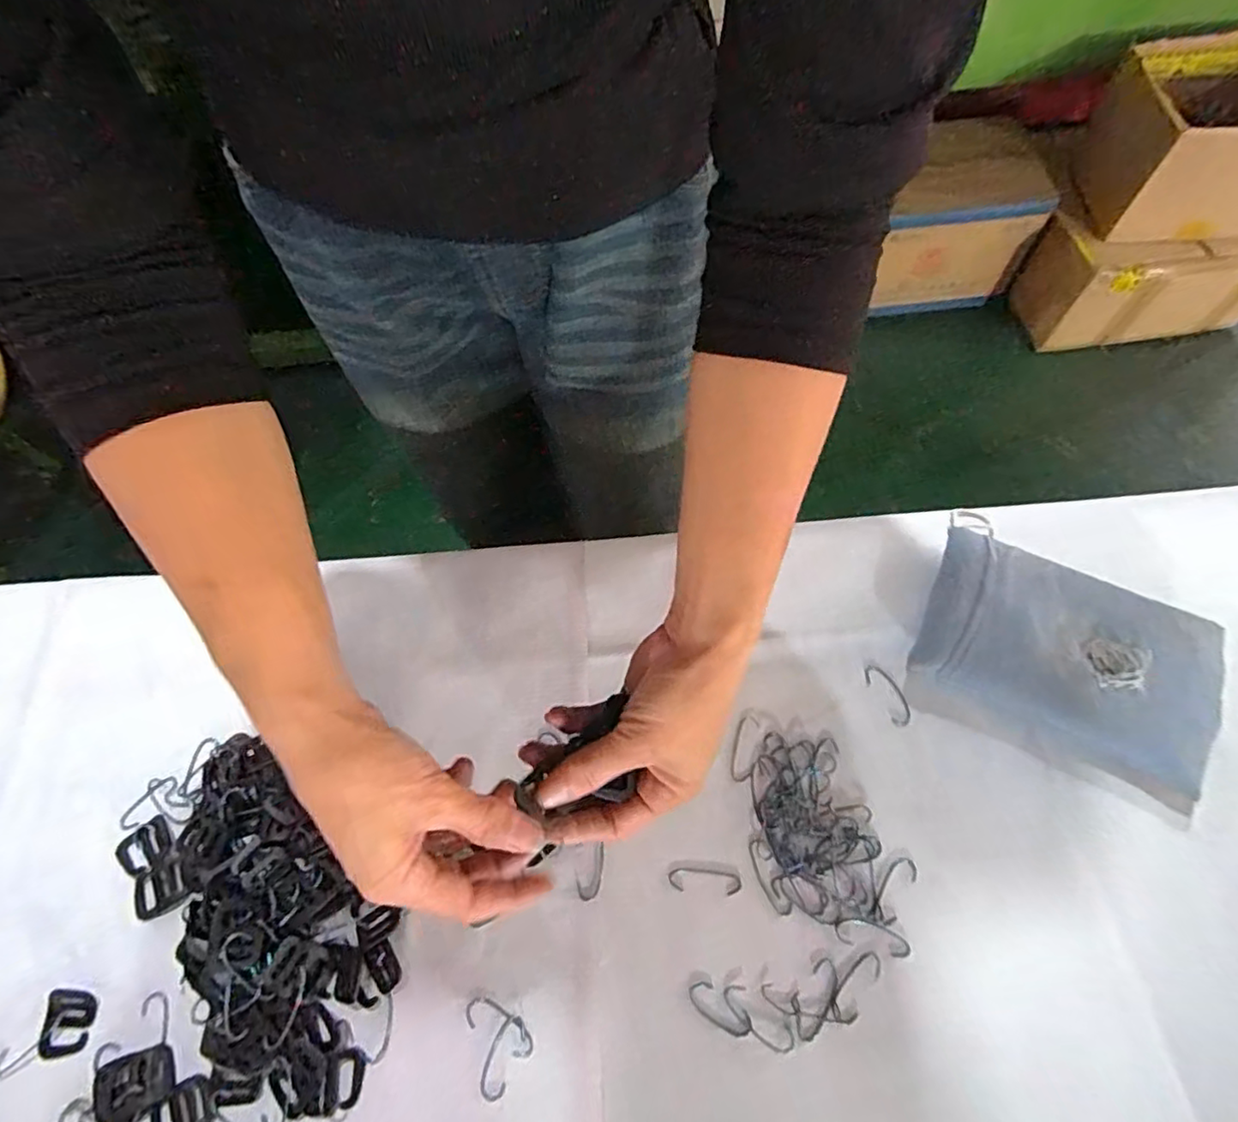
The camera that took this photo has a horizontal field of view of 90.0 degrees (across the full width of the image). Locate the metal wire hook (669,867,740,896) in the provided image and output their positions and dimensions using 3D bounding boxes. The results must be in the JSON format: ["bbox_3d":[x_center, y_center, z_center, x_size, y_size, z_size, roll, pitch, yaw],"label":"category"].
[{"bbox_3d":[0.049,0.184,0.356,0.041,0.004,0.013,2,63,5],"label":"metal wire hook"}]

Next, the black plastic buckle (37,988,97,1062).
[{"bbox_3d":[-0.304,0.254,0.339,0.030,0.004,0.033,-3,62,2],"label":"black plastic buckle"}]

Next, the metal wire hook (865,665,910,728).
[{"bbox_3d":[0.172,0.085,0.395,0.015,0.004,0.041,-24,64,-9],"label":"metal wire hook"}]

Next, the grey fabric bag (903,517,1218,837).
[{"bbox_3d":[0.278,0.052,0.388,0.161,0.038,0.141,23,66,14],"label":"grey fabric bag"}]

